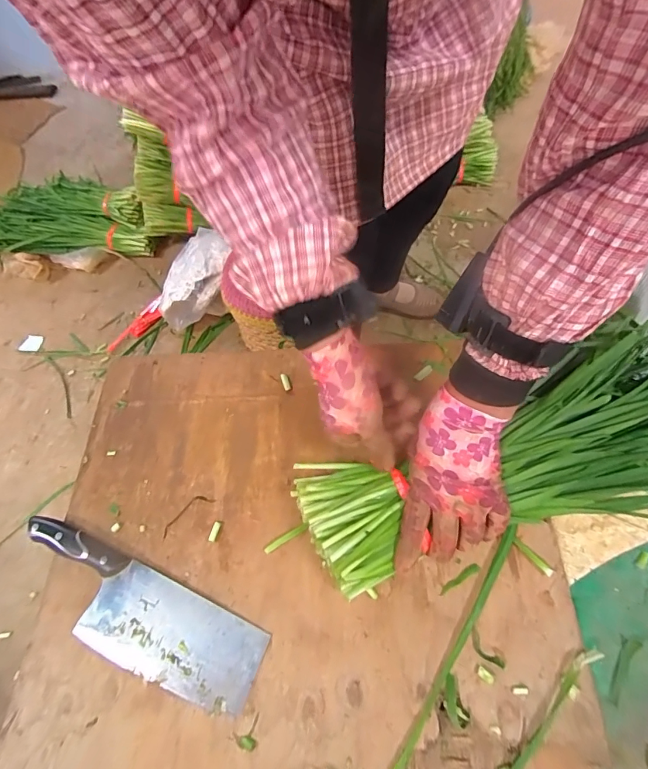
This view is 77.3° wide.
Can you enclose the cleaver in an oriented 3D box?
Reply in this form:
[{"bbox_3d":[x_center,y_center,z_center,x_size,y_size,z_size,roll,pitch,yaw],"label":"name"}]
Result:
[{"bbox_3d":[-0.189,0.220,0.393,0.267,0.023,0.079,19,64,14],"label":"cleaver"}]

